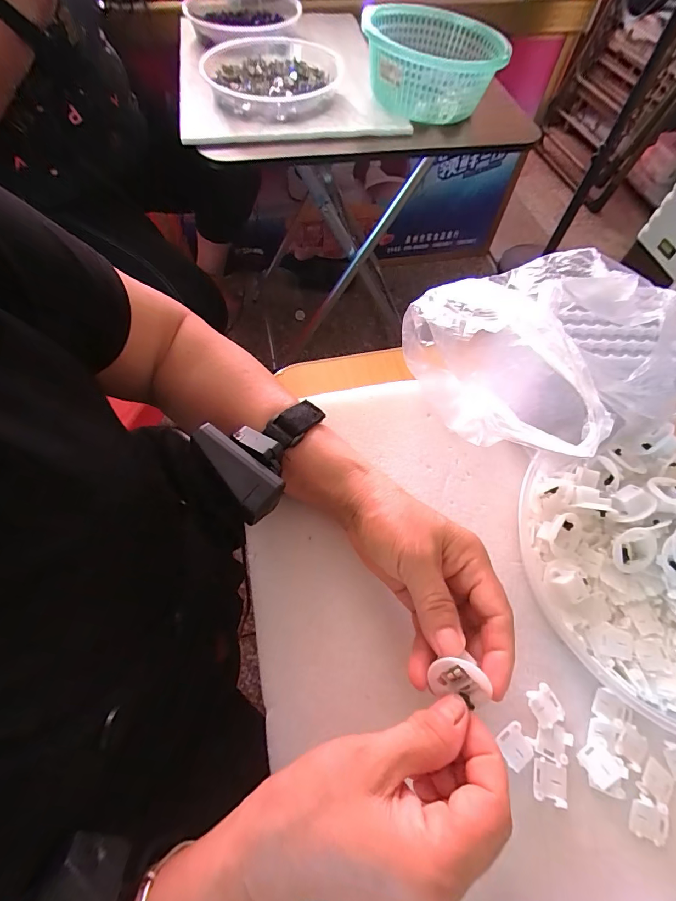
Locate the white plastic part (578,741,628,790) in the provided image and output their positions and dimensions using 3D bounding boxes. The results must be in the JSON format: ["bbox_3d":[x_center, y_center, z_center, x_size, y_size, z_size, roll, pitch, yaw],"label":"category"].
[{"bbox_3d":[0.165,0.196,0.248,0.022,0.004,0.022,-21,65,-13],"label":"white plastic part"}]

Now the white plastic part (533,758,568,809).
[{"bbox_3d":[0.131,0.203,0.243,0.020,0.004,0.022,16,63,6],"label":"white plastic part"}]

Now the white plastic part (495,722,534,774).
[{"bbox_3d":[0.112,0.187,0.248,0.019,0.004,0.021,-27,66,-15],"label":"white plastic part"}]

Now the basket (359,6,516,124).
[{"bbox_3d":[0.153,-0.651,0.665,0.216,0.091,0.248,1,62,-2],"label":"basket"}]

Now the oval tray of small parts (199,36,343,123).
[{"bbox_3d":[-0.114,-0.653,0.687,0.232,0.033,0.240,6,63,0],"label":"oval tray of small parts"}]

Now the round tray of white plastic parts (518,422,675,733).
[{"bbox_3d":[0.257,0.083,0.281,0.223,0.044,0.204,1,62,-2],"label":"round tray of white plastic parts"}]

